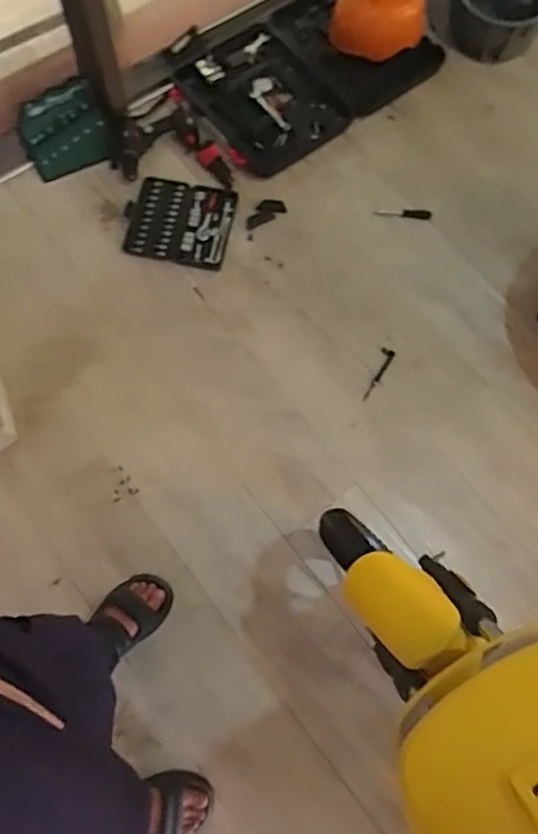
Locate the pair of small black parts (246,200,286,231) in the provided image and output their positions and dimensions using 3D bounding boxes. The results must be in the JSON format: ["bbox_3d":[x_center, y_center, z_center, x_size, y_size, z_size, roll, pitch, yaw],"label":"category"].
[{"bbox_3d":[-0.011,-0.517,1.591,0.113,0.011,0.056,-26,77,-8],"label":"pair of small black parts"}]

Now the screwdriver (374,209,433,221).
[{"bbox_3d":[0.342,-0.519,1.598,0.141,0.024,0.028,5,74,0],"label":"screwdriver"}]

